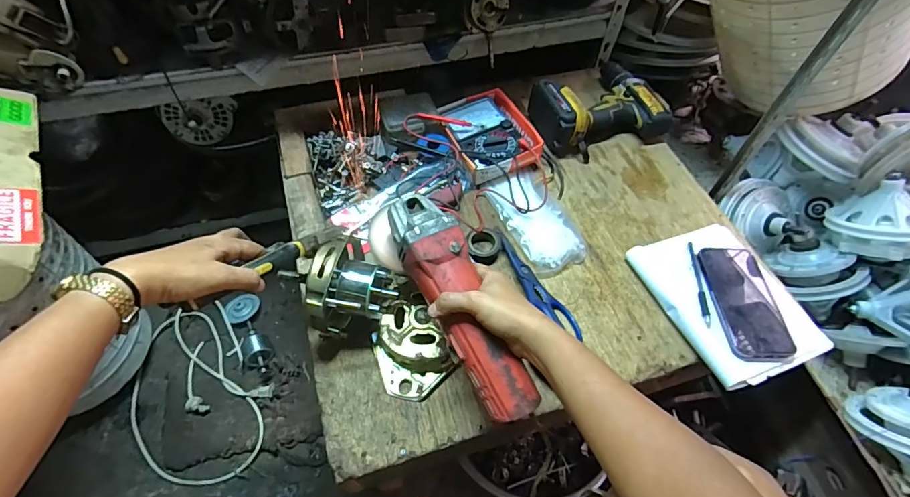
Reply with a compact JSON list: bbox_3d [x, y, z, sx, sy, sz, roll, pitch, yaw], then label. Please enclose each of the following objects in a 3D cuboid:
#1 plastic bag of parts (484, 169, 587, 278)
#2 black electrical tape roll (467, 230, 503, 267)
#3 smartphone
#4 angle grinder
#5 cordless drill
[{"bbox_3d":[0.125,-0.048,0.694,0.094,0.024,0.185,-19,59,-15],"label":"plastic bag of parts"},{"bbox_3d":[0.042,-0.005,0.661,0.050,0.020,0.051,1,56,-2],"label":"black electrical tape roll"},{"bbox_3d":[0.396,0.070,0.615,0.090,0.012,0.165,1,56,-3],"label":"smartphone"},{"bbox_3d":[0.001,0.062,0.490,0.068,0.093,0.254,-25,69,-18],"label":"angle grinder"},{"bbox_3d":[0.244,-0.259,0.812,0.223,0.076,0.188,-19,59,-15],"label":"cordless drill"}]

